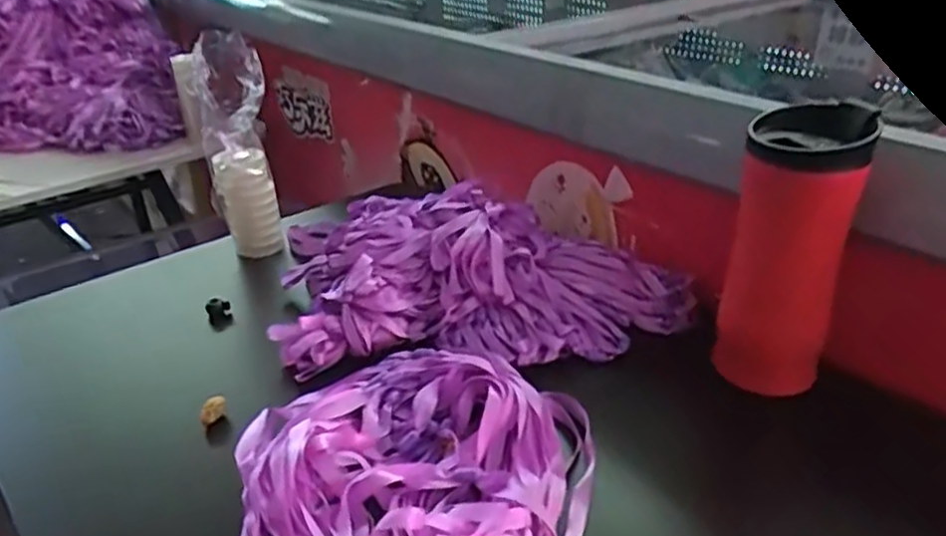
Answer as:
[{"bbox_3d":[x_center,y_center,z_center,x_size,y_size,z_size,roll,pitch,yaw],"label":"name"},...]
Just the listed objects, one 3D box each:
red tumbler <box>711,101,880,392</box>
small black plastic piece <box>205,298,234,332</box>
[{"bbox_3d":[0.209,-0.006,0.487,0.075,0.185,0.074,13,32,24],"label":"red tumbler"},{"bbox_3d":[-0.219,0.040,0.627,0.020,0.032,0.007,-13,30,-25],"label":"small black plastic piece"}]

